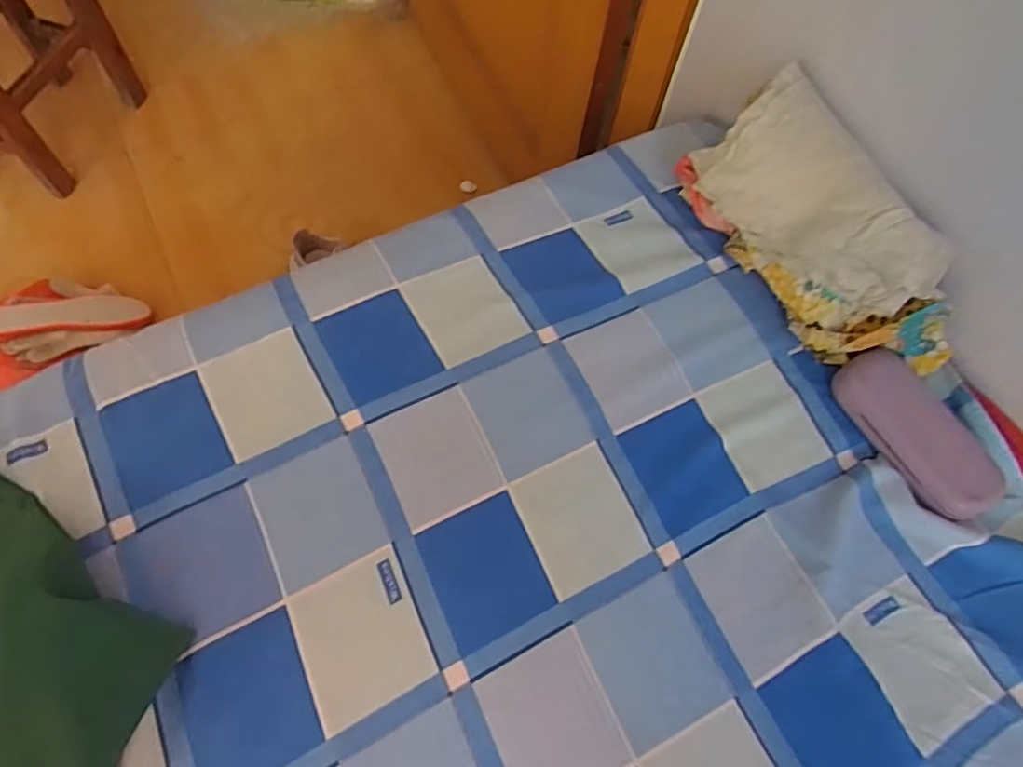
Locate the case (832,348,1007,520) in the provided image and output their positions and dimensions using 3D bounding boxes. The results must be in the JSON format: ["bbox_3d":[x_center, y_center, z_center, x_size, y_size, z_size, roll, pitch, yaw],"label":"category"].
[{"bbox_3d":[0.355,0.043,0.550,0.071,0.046,0.162,-16,67,-10],"label":"case"}]

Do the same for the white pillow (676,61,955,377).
[{"bbox_3d":[0.286,-0.130,0.583,0.116,0.124,0.287,-22,68,-12],"label":"white pillow"}]

